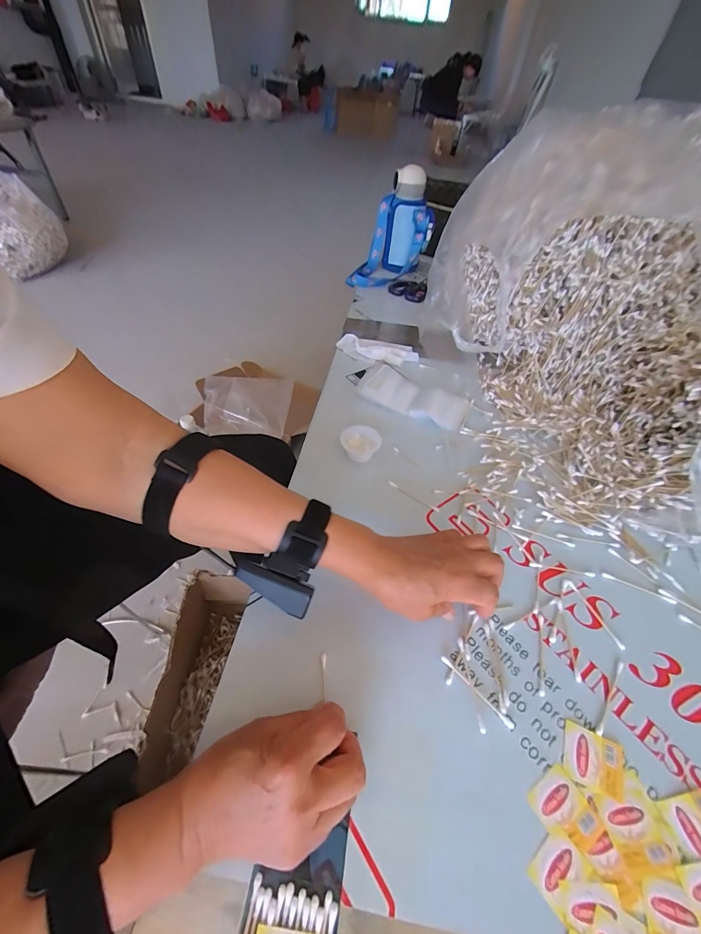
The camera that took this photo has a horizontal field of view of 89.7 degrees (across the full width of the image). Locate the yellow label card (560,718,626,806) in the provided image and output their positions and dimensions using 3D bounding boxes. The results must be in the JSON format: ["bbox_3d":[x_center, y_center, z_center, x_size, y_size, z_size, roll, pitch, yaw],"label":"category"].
[{"bbox_3d":[0.197,0.237,0.285,0.044,0.004,0.039,23,52,14],"label":"yellow label card"}]

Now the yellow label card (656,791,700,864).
[{"bbox_3d":[0.259,0.271,0.263,0.046,0.004,0.037,-6,45,-6],"label":"yellow label card"}]

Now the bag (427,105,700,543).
[{"bbox_3d":[0.412,-0.231,0.505,0.465,0.307,0.573,-4,50,-8],"label":"bag"}]

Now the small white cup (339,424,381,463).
[{"bbox_3d":[0.014,-0.031,0.485,0.053,0.028,0.050,-18,54,-19],"label":"small white cup"}]

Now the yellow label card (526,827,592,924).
[{"bbox_3d":[0.145,0.280,0.245,0.038,0.004,0.028,-30,58,-27],"label":"yellow label card"}]

